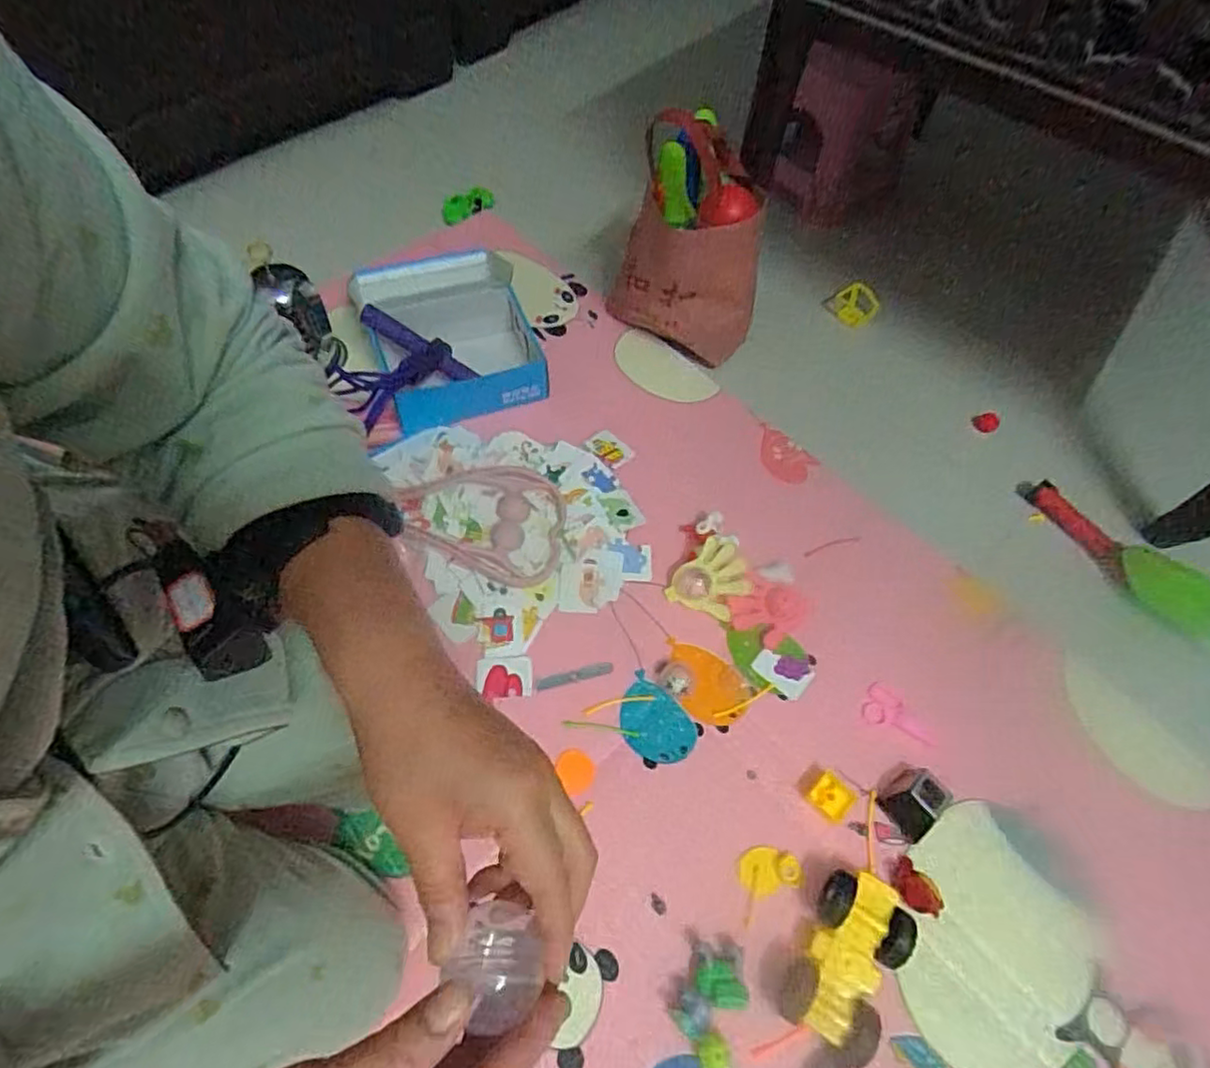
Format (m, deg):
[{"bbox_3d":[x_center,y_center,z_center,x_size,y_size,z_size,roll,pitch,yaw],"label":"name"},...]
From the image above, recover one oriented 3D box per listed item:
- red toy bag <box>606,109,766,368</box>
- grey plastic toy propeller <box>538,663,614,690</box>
[{"bbox_3d":[0.133,-0.463,1.011,0.229,0.301,0.187,10,60,3],"label":"red toy bag"},{"bbox_3d":[-0.036,0.174,0.779,0.094,0.004,0.017,-13,60,-11],"label":"grey plastic toy propeller"}]

